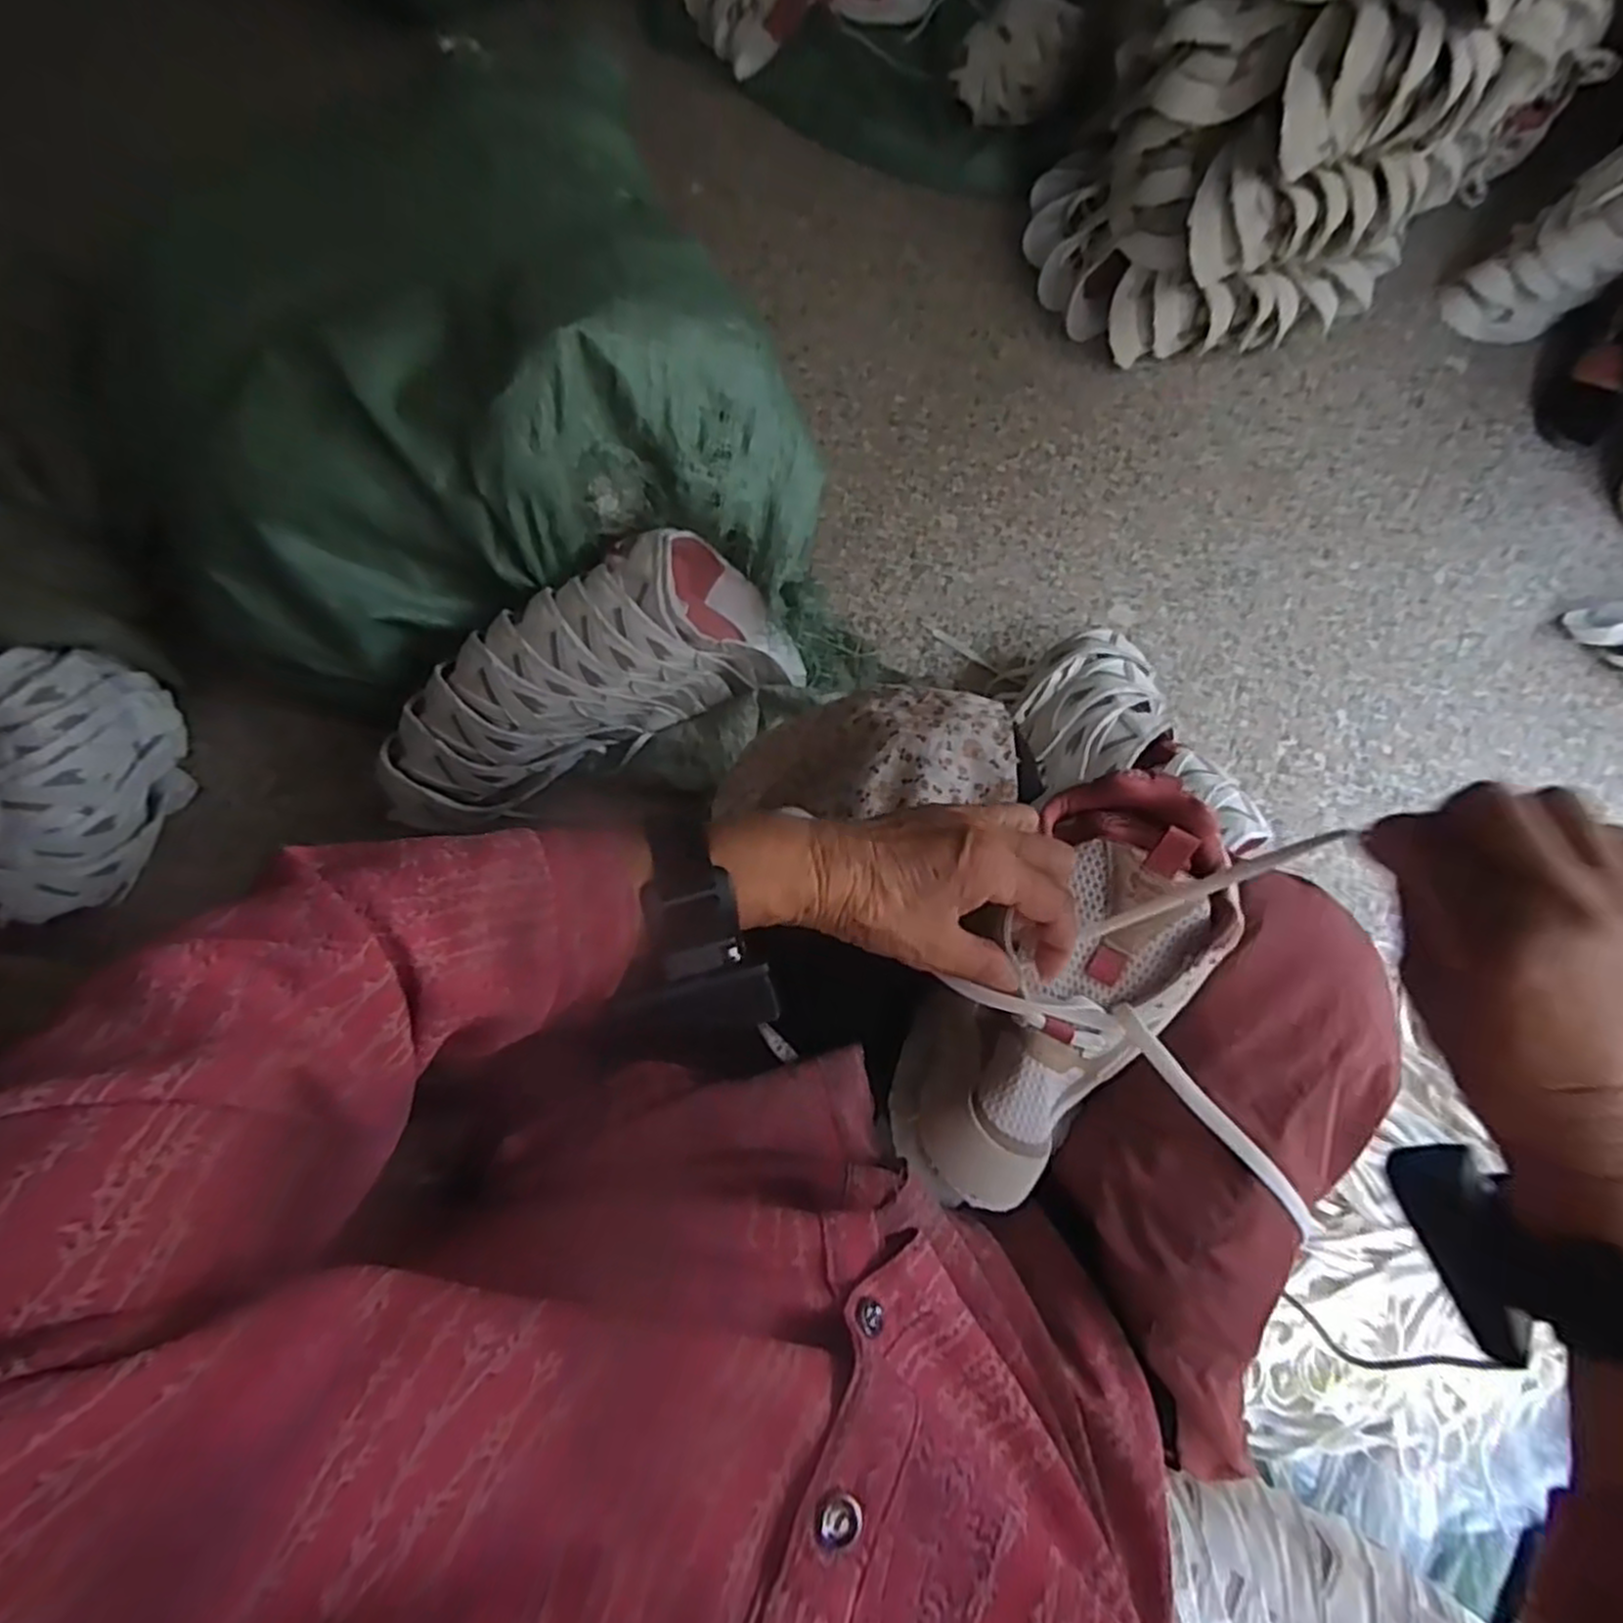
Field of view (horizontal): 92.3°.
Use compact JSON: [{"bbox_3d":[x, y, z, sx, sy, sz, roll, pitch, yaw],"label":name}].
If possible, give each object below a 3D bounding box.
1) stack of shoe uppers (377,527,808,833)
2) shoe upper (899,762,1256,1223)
[{"bbox_3d":[-0.236,-0.135,0.823,0.444,0.128,0.170,-33,75,-11],"label":"stack of shoe uppers"},{"bbox_3d":[0.129,0.089,0.402,0.097,0.070,0.226,36,90,11],"label":"shoe upper"}]

